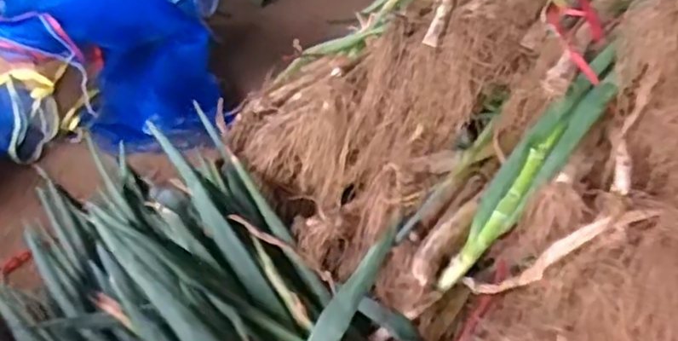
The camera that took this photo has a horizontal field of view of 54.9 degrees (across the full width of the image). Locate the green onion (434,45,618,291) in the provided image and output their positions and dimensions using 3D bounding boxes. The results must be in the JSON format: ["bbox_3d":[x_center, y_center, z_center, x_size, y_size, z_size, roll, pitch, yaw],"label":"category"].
[{"bbox_3d":[0.221,0.000,0.757,0.059,0.327,0.034,39,6,35],"label":"green onion"}]

